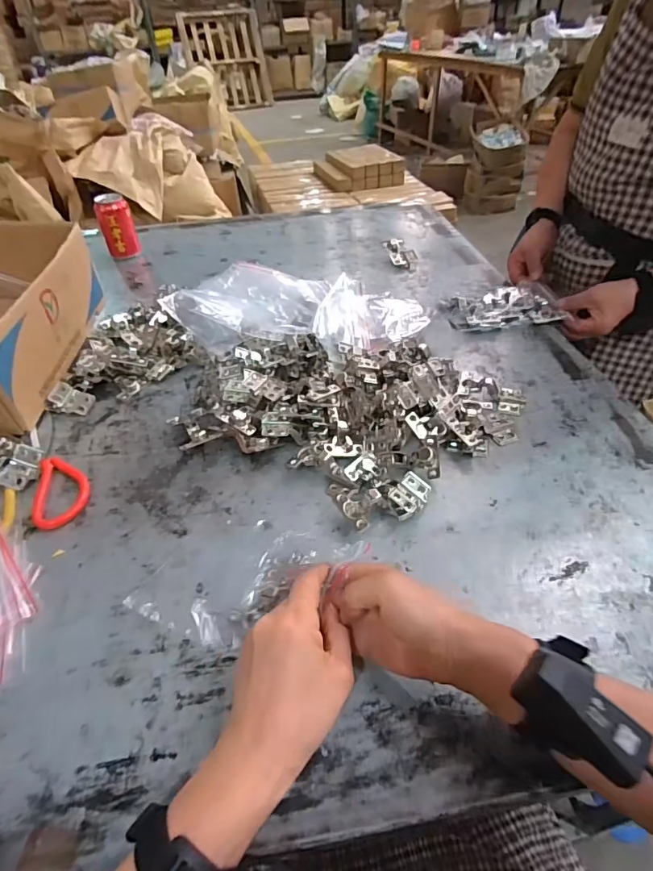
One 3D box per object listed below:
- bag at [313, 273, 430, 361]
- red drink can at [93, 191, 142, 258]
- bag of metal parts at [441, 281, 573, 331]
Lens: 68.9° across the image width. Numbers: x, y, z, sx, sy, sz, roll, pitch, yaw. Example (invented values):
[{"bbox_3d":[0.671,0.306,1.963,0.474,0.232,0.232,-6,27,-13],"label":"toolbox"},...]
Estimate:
[{"bbox_3d":[0.070,-0.170,0.702,0.153,0.068,0.157,4,43,8],"label":"bag"},{"bbox_3d":[-0.444,-0.445,1.012,0.064,0.116,0.059,-20,45,-17],"label":"red drink can"},{"bbox_3d":[0.287,-0.213,0.775,0.181,0.024,0.116,-7,43,-4],"label":"bag of metal parts"}]

